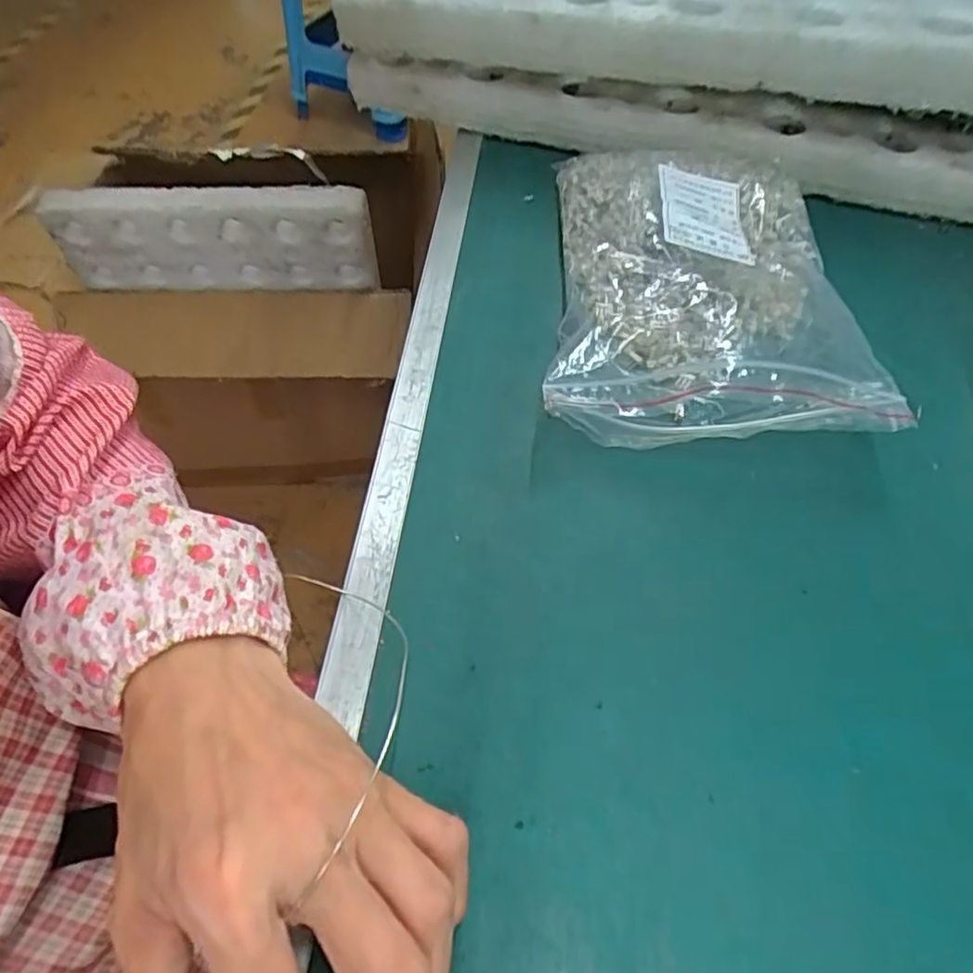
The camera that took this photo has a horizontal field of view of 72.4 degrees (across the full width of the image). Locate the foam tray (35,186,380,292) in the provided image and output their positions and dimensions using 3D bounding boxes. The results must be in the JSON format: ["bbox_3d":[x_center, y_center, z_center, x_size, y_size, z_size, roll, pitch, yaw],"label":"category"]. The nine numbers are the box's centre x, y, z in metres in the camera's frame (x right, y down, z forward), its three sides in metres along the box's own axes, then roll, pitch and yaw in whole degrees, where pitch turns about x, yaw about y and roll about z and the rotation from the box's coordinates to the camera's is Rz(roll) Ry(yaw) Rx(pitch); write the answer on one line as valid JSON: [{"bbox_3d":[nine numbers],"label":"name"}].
[{"bbox_3d":[-0.335,-0.302,0.831,0.386,0.137,0.043,0,55,-1],"label":"foam tray"}]

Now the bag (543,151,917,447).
[{"bbox_3d":[0.117,-0.122,0.373,0.162,0.047,0.235,3,55,1],"label":"bag"}]

